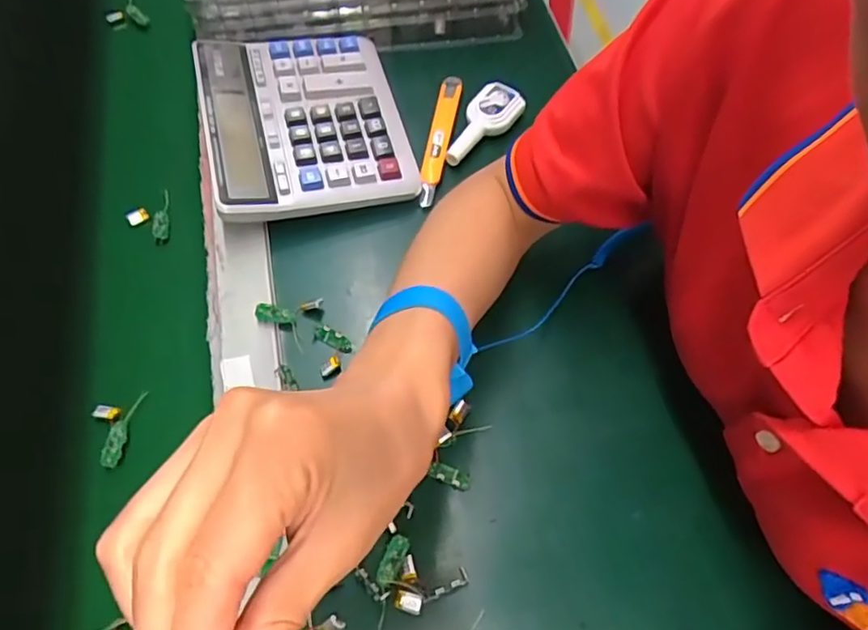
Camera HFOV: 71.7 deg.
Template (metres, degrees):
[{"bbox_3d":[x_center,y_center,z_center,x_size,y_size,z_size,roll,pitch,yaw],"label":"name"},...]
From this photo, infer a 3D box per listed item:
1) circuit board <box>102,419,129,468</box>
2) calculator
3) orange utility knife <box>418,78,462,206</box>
[{"bbox_3d":[-0.211,0.084,0.397,0.011,0.005,0.030,6,61,3],"label":"circuit board"},{"bbox_3d":[-0.108,-0.167,0.499,0.156,0.026,0.193,-11,64,-13],"label":"calculator"},{"bbox_3d":[0.005,-0.149,0.513,0.019,0.022,0.134,10,61,5],"label":"orange utility knife"}]

